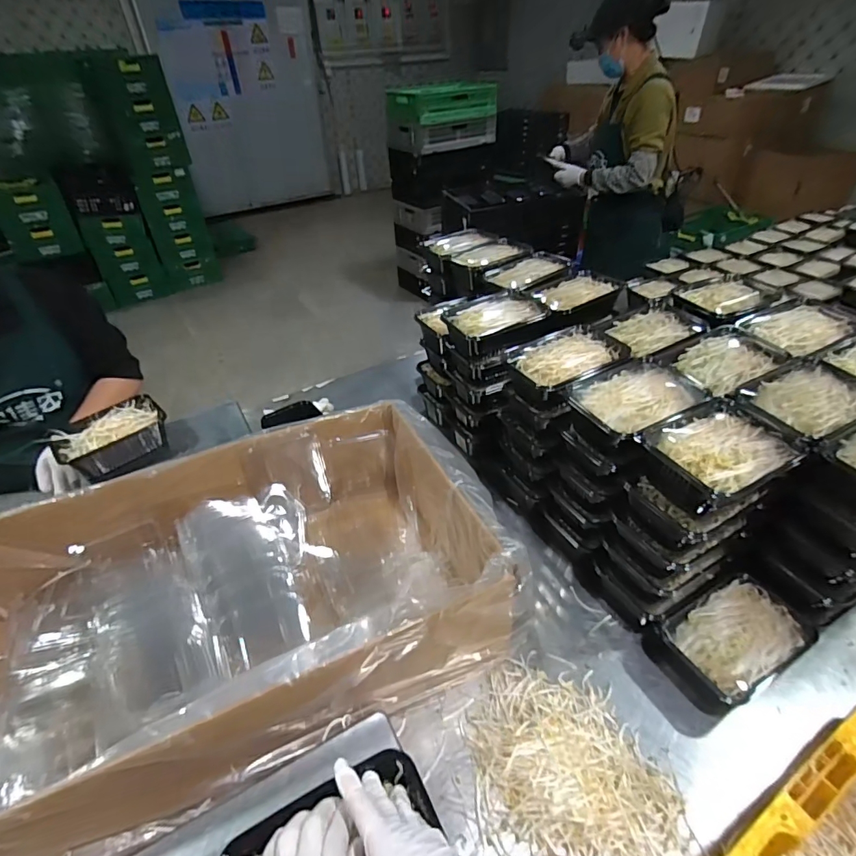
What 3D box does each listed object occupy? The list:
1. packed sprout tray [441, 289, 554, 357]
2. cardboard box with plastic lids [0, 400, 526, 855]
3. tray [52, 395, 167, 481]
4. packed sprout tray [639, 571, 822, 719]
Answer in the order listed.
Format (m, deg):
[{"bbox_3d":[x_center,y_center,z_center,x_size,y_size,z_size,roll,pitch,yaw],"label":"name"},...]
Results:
[{"bbox_3d":[0.126,-0.191,0.886,0.179,0.057,0.133,-16,41,-16],"label":"packed sprout tray"},{"bbox_3d":[-0.296,0.247,0.645,0.745,0.204,0.456,-20,42,-20],"label":"cardboard box with plastic lids"},{"bbox_3d":[-0.571,0.017,0.885,0.160,0.071,0.104,-27,45,-27],"label":"tray"},{"bbox_3d":[0.415,0.292,0.665,0.180,0.071,0.127,-20,42,-21],"label":"packed sprout tray"}]

